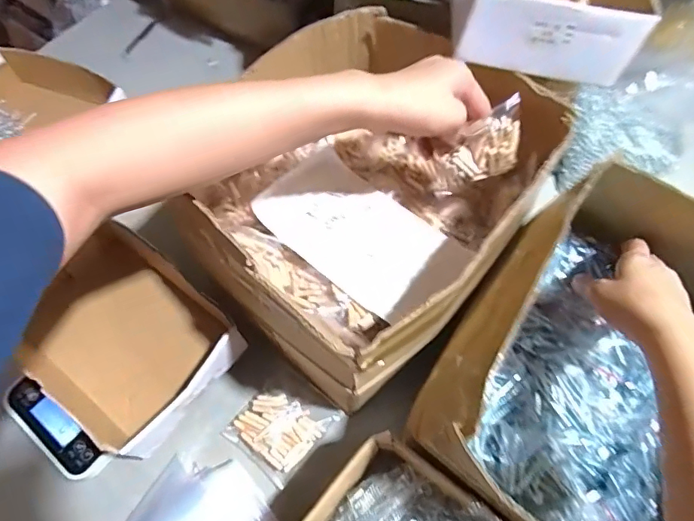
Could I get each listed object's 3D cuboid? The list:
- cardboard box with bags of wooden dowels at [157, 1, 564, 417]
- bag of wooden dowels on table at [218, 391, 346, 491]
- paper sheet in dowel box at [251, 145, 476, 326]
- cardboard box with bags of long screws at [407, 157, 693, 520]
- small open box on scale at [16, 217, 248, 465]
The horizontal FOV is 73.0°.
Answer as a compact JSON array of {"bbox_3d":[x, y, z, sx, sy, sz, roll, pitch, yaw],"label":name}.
[{"bbox_3d":[0.017,-0.066,0.480,0.273,0.165,0.311,37,71,16],"label":"cardboard box with bags of wooden dowels"},{"bbox_3d":[-0.068,0.187,0.527,0.104,0.021,0.091,-41,71,-16],"label":"bag of wooden dowels on table"},{"bbox_3d":[0.015,-0.030,0.505,0.215,0.025,0.122,38,71,16],"label":"paper sheet in dowel box"},{"bbox_3d":[0.243,0.107,0.421,0.252,0.184,0.318,37,71,16],"label":"cardboard box with bags of long screws"},{"bbox_3d":[-0.246,0.080,0.511,0.231,0.072,0.172,34,70,15],"label":"small open box on scale"}]

